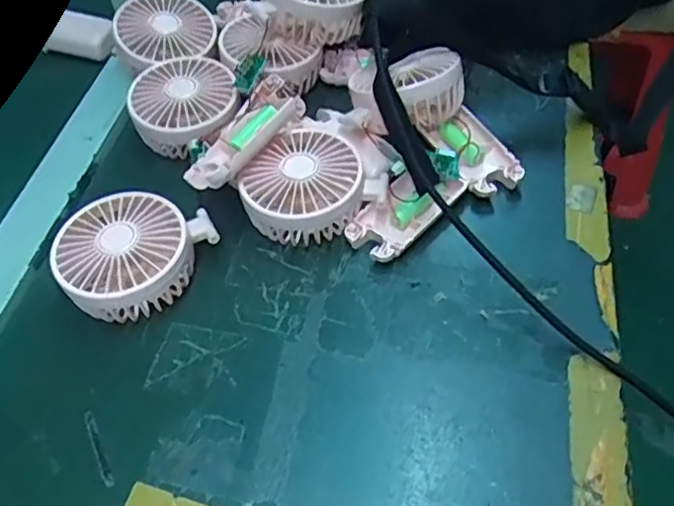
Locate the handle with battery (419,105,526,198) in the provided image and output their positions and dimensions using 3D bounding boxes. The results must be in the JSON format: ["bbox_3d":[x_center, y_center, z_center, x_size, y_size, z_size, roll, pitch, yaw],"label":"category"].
[{"bbox_3d":[0.102,-0.075,0.468,0.046,0.021,0.074,-24,54,-14],"label":"handle with battery"}]

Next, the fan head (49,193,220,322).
[{"bbox_3d":[-0.137,0.001,0.418,0.085,0.043,0.098,24,57,21],"label":"fan head"}]

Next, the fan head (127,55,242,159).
[{"bbox_3d":[-0.120,-0.114,0.500,0.083,0.039,0.085,-2,52,3],"label":"fan head"}]

